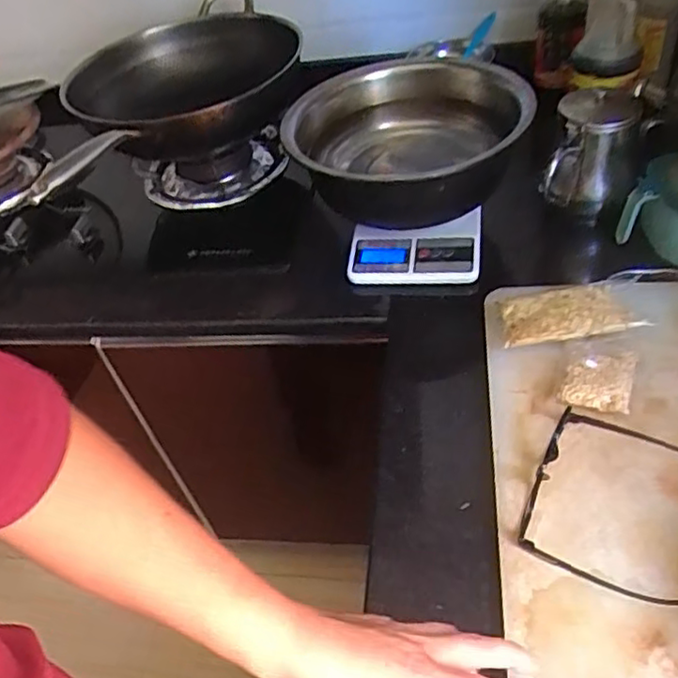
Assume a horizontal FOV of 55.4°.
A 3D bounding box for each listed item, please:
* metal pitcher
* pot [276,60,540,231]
[{"bbox_3d":[0.285,-0.210,0.739,0.090,0.114,0.111,18,50,17],"label":"metal pitcher"},{"bbox_3d":[0.082,-0.242,0.790,0.279,0.118,0.324,-20,41,-8],"label":"pot"}]

